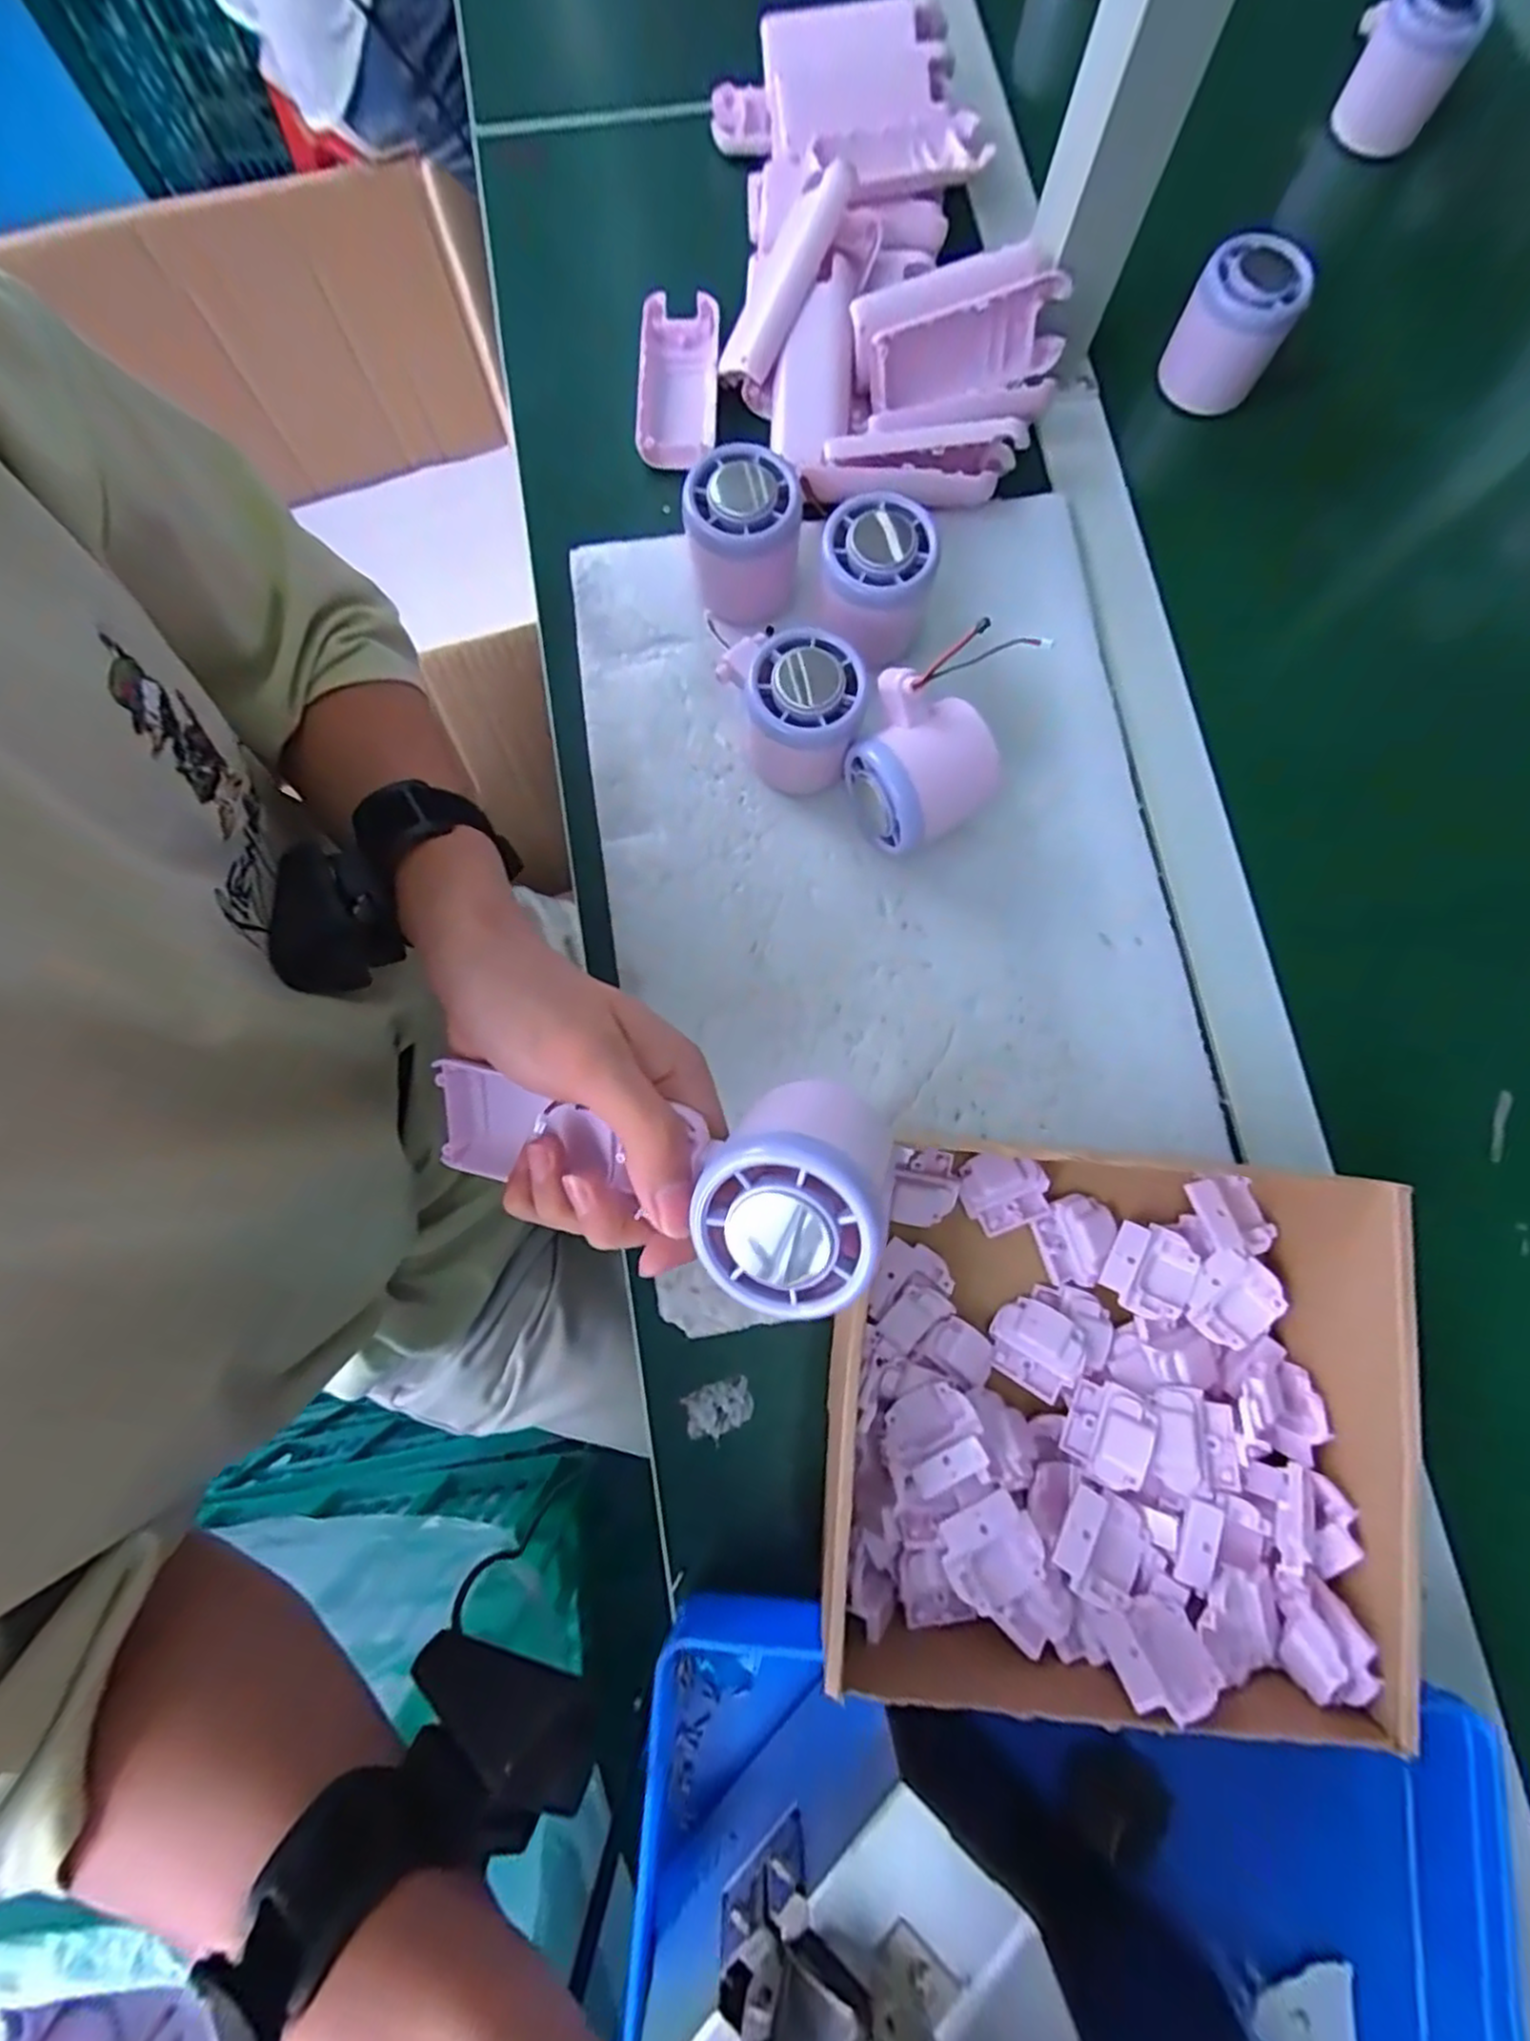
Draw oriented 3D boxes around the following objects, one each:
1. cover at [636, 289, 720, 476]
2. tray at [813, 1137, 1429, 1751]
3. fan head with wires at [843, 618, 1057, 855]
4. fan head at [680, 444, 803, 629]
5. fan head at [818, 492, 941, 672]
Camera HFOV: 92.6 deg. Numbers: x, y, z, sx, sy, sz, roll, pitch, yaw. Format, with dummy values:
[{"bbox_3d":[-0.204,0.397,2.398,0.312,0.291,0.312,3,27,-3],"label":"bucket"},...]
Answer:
[{"bbox_3d":[-0.050,-0.366,0.419,0.046,0.015,0.103,0,79,0],"label":"cover"},{"bbox_3d":[0.139,0.152,0.295,0.218,0.058,0.197,5,79,1],"label":"tray"},{"bbox_3d":[0.072,-0.124,0.338,0.065,0.067,0.066,-29,80,-6],"label":"fan head with wires"},{"bbox_3d":[-0.012,-0.239,0.364,0.055,0.057,0.055,-2,79,-1],"label":"fan head"},{"bbox_3d":[0.053,-0.213,0.358,0.051,0.055,0.052,0,79,0],"label":"fan head"}]

